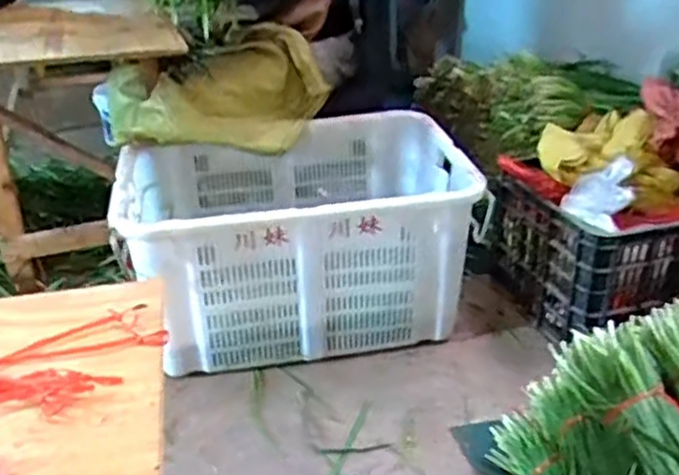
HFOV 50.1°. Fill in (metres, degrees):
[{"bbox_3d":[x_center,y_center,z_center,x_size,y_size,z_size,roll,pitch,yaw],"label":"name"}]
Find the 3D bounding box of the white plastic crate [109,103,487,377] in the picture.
[{"bbox_3d":[-0.083,0.015,1.506,0.660,0.375,0.475,-4,28,-4],"label":"white plastic crate"}]

